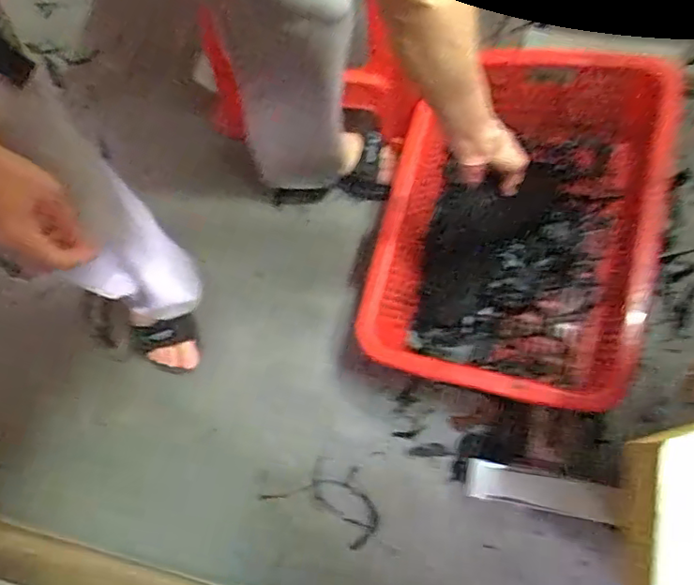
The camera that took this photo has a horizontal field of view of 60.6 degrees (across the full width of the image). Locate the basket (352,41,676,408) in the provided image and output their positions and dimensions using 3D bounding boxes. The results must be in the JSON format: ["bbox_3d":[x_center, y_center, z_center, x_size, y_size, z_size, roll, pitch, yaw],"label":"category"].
[{"bbox_3d":[0.255,-0.109,0.898,0.369,0.185,0.521,14,76,5],"label":"basket"}]

